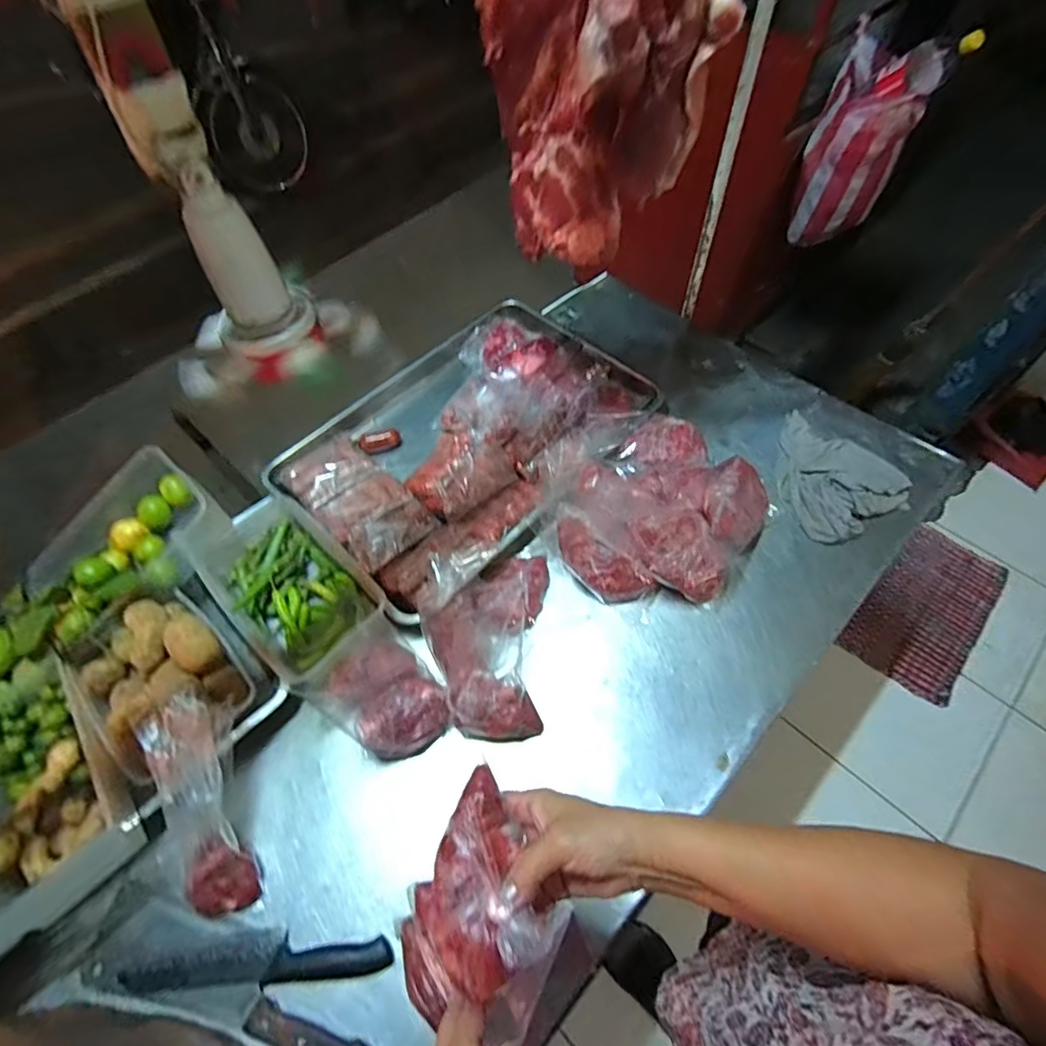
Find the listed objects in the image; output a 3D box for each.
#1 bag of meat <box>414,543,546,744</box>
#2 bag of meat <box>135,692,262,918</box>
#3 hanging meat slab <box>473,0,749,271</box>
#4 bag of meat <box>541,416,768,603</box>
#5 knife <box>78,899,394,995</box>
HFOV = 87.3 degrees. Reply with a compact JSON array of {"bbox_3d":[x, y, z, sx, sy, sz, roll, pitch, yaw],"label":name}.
[{"bbox_3d":[-0.058,0.144,0.716,0.181,0.078,0.251,-1,58,0],"label":"bag of meat"},{"bbox_3d":[-0.349,0.305,0.603,0.078,0.051,0.246,-14,93,-7],"label":"bag of meat"},{"bbox_3d":[0.066,-0.464,0.593,0.263,0.332,0.094,37,65,21],"label":"hanging meat slab"},{"bbox_3d":[0.201,-0.018,0.798,0.302,0.078,0.263,-34,64,-19],"label":"bag of meat"},{"bbox_3d":[-0.300,0.451,0.571,0.313,0.021,0.070,2,58,2],"label":"knife"}]

